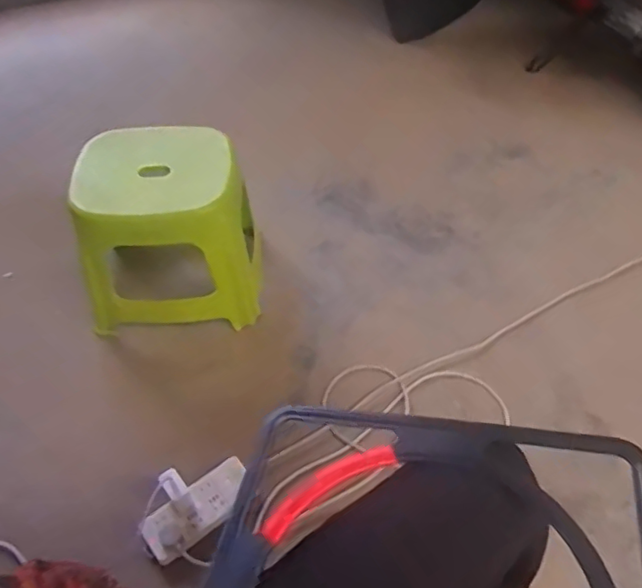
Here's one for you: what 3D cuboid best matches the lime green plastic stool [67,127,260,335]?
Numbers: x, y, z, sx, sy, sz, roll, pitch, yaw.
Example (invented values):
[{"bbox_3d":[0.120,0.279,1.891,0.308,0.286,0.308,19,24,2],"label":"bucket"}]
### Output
[{"bbox_3d":[-0.321,-0.139,1.290,0.352,0.300,0.312,-1,50,-2],"label":"lime green plastic stool"}]

